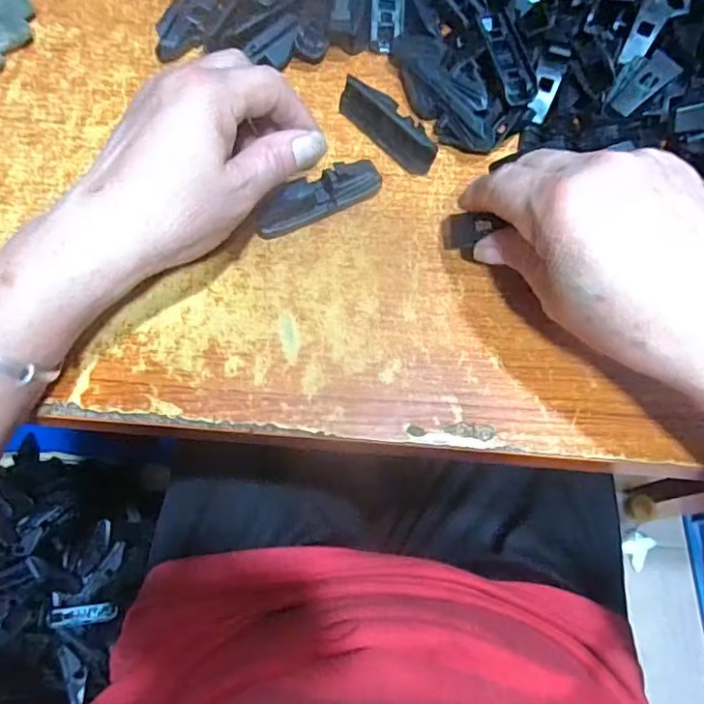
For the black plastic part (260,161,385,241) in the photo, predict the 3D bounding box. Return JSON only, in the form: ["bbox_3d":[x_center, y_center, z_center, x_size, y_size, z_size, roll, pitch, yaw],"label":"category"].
[{"bbox_3d":[-0.019,-0.085,0.308,0.072,0.020,0.015,-26,72,-5],"label":"black plastic part"}]

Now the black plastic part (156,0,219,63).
[{"bbox_3d":[-0.099,-0.213,0.354,0.022,0.021,0.068,22,71,7],"label":"black plastic part"}]

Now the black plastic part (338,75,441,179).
[{"bbox_3d":[0.021,-0.136,0.331,0.021,0.017,0.072,-42,75,-15],"label":"black plastic part"}]

